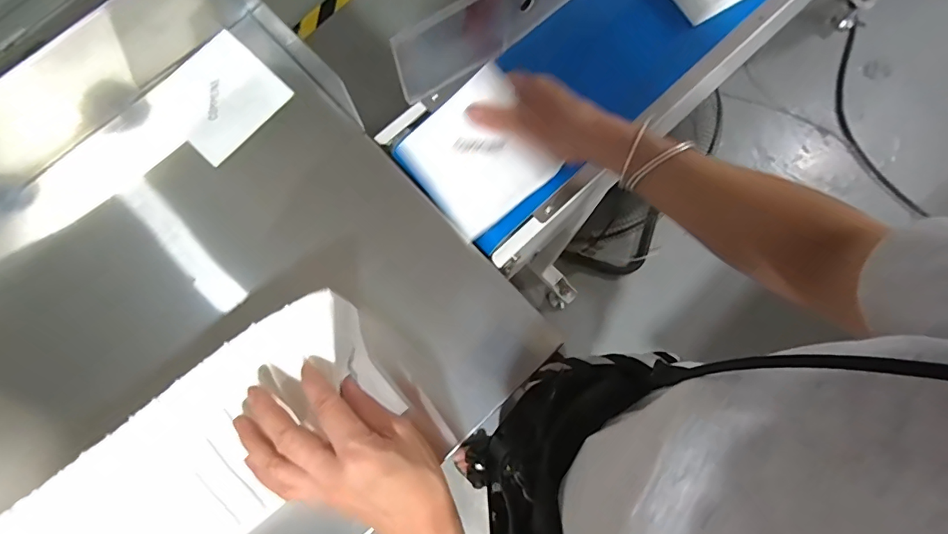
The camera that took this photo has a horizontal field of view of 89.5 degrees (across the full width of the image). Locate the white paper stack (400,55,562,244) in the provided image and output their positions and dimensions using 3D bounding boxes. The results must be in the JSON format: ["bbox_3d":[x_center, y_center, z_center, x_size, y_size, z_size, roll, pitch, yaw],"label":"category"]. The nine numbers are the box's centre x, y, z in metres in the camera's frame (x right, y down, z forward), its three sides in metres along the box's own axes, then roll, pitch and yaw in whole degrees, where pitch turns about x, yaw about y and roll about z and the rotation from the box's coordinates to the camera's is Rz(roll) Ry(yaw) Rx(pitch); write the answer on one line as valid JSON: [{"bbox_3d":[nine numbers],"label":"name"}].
[{"bbox_3d":[0.005,-0.108,0.468,0.119,0.008,0.120,-36,102,17],"label":"white paper stack"}]

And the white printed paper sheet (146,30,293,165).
[{"bbox_3d":[-0.277,-0.186,0.521,0.106,0.009,0.116,44,83,2],"label":"white printed paper sheet"}]

